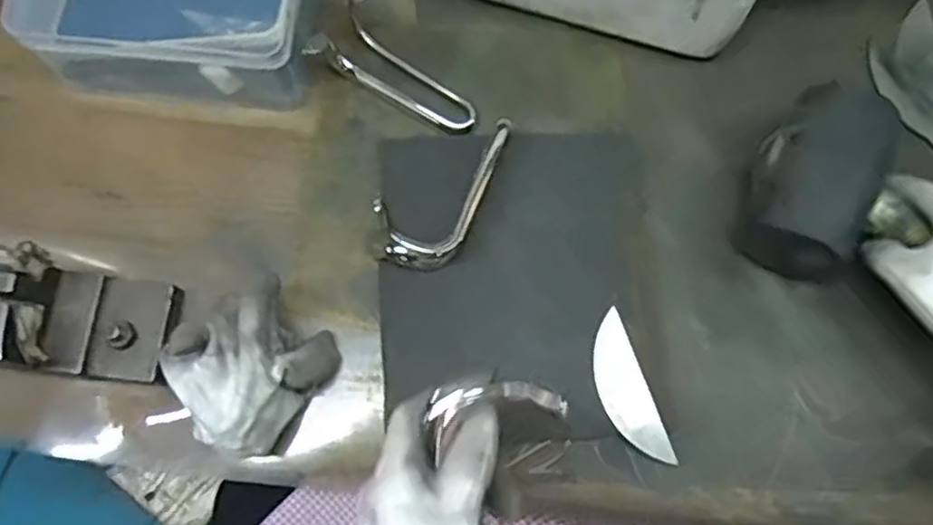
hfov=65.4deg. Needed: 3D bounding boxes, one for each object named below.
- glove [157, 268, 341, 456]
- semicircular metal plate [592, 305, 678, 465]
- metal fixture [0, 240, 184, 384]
[{"bbox_3d":[-0.124,0.063,0.426,0.067,0.077,0.095,35,79,10],"label":"glove"},{"bbox_3d":[0.099,0.081,0.456,0.030,0.004,0.096,-20,74,1],"label":"semicircular metal plate"},{"bbox_3d":[-0.229,0.033,0.423,0.094,0.074,0.067,9,74,3],"label":"metal fixture"}]

